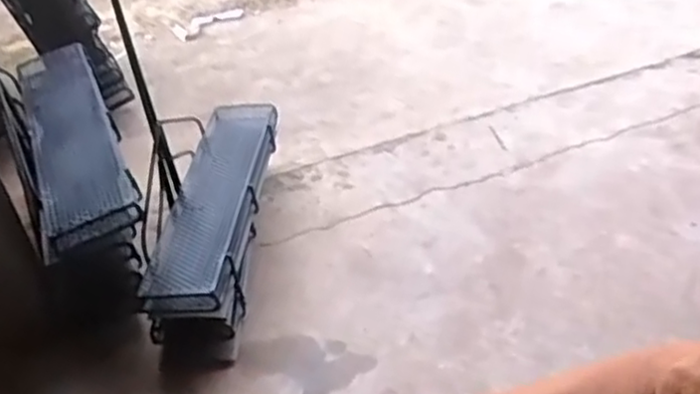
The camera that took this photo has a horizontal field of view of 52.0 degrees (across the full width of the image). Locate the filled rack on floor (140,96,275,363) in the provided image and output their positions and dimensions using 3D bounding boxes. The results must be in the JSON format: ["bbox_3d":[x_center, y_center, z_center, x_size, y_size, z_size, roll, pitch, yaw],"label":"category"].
[{"bbox_3d":[-0.292,0.041,1.545,0.222,0.196,0.647,-1,39,5],"label":"filled rack on floor"}]

